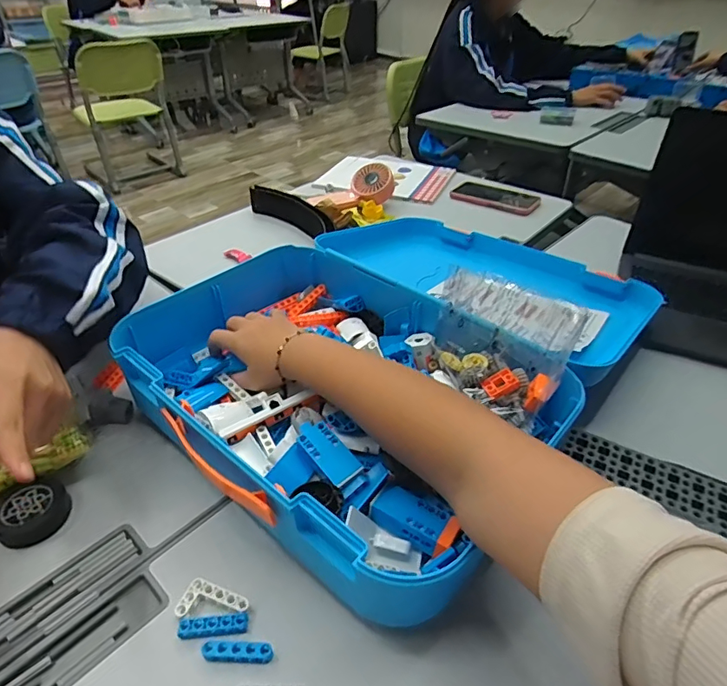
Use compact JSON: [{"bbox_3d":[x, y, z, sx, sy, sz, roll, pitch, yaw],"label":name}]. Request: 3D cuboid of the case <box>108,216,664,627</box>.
[{"bbox_3d":[0.057,-0.010,0.576,0.391,0.099,0.548,30,47,32],"label":"case"}]

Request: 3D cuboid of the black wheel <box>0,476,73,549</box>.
[{"bbox_3d":[-0.295,0.149,0.446,0.059,0.019,0.055,0,38,0],"label":"black wheel"}]

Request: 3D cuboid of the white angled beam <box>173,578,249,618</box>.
[{"bbox_3d":[-0.117,0.198,0.392,0.053,0.009,0.025,-2,38,-4],"label":"white angled beam"}]

